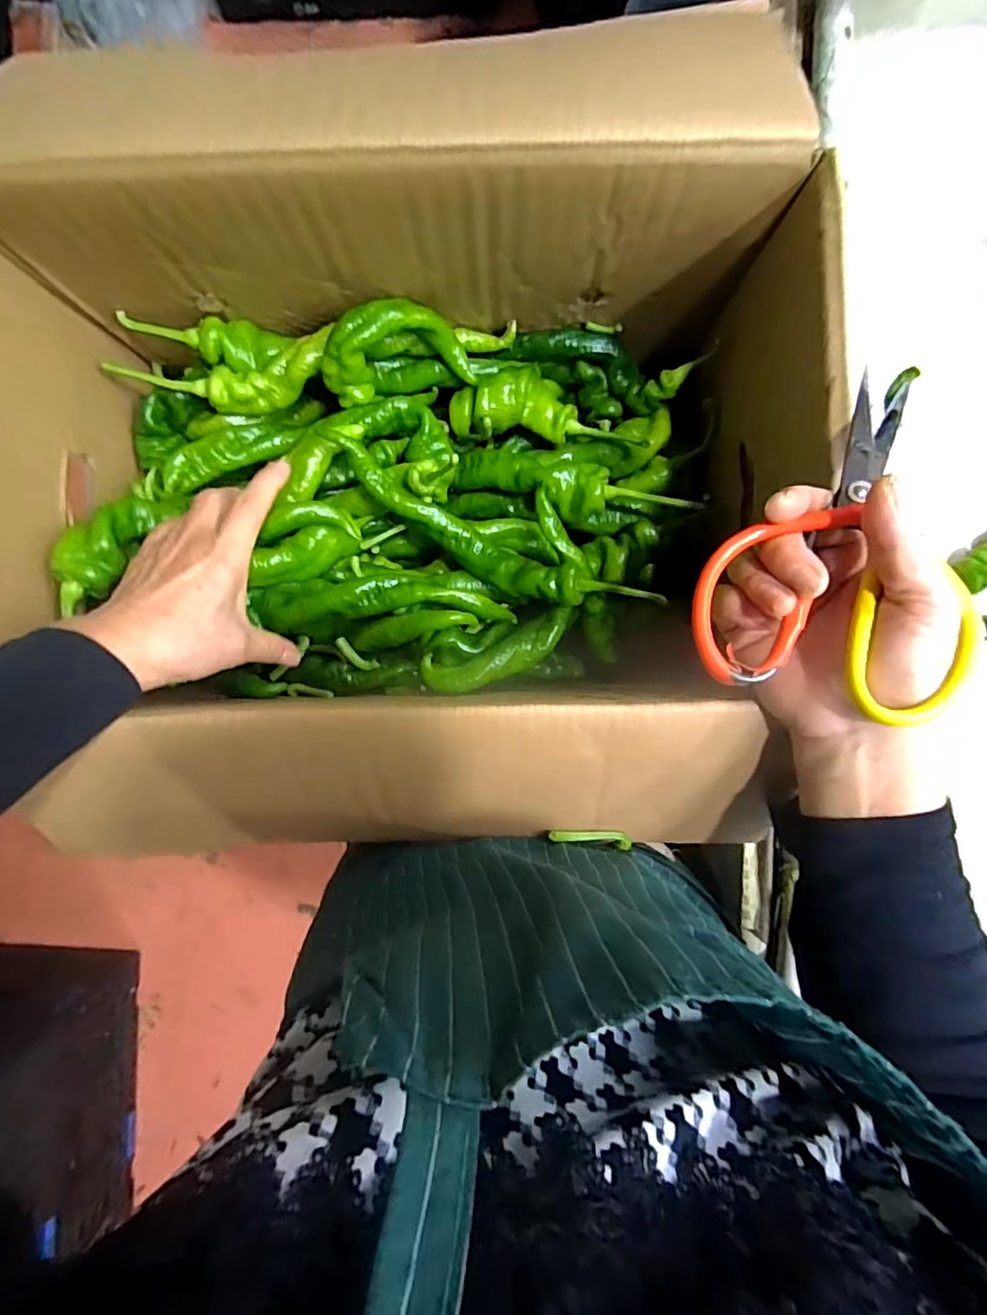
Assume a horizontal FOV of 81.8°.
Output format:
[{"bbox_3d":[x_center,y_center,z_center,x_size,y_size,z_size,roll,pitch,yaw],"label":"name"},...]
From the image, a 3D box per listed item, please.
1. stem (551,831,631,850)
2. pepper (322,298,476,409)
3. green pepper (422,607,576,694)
[{"bbox_3d":[0.066,0.122,0.386,0.056,0.011,0.012,10,91,1],"label":"stem"},{"bbox_3d":[-0.076,-0.231,0.430,0.107,0.057,0.048,-17,91,1],"label":"pepper"},{"bbox_3d":[0.006,-0.002,0.418,0.115,0.023,0.034,-20,90,1],"label":"green pepper"}]

